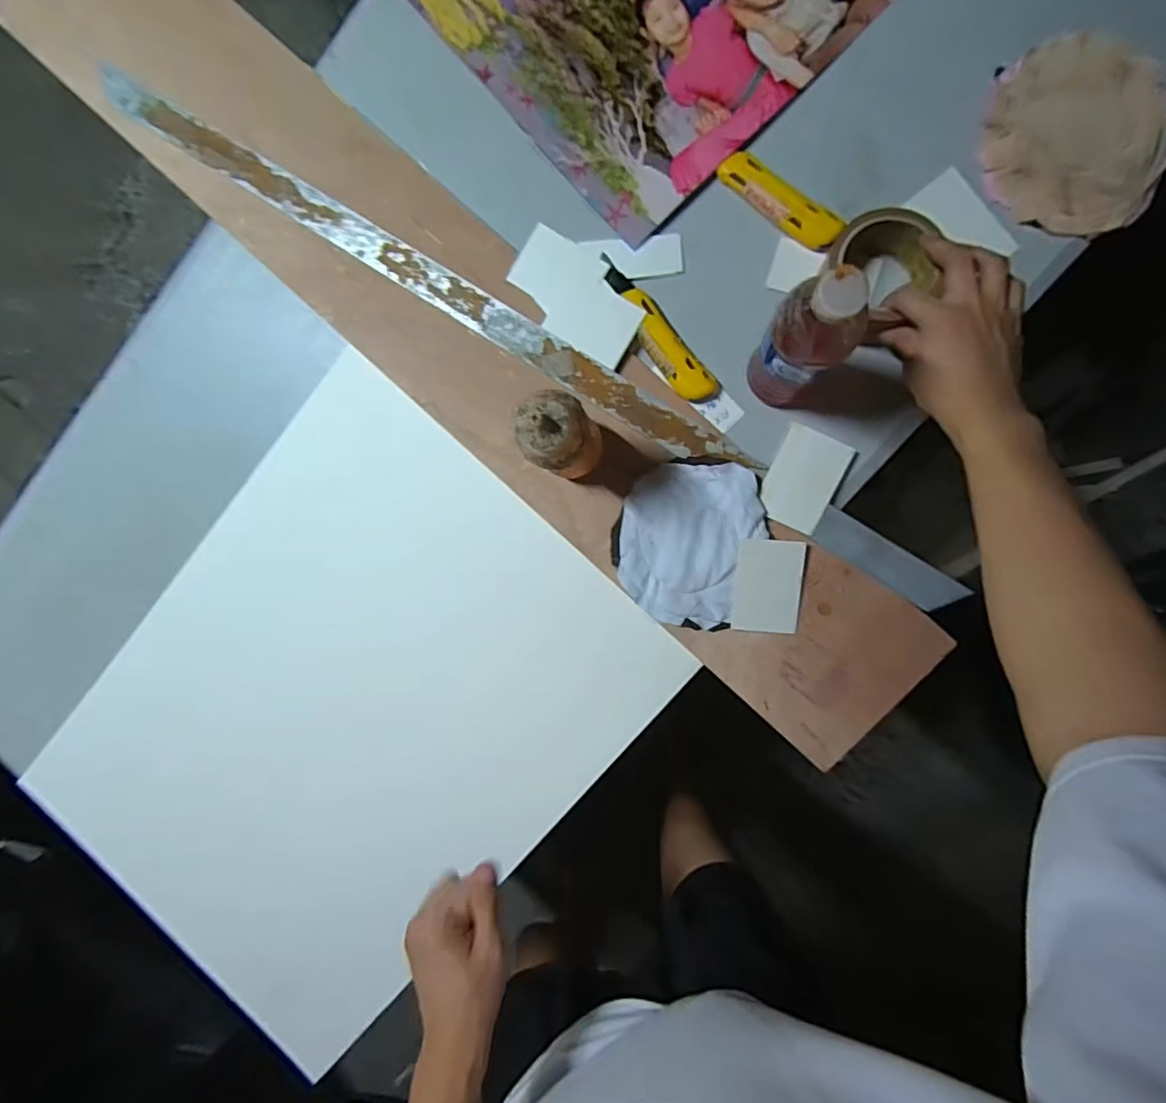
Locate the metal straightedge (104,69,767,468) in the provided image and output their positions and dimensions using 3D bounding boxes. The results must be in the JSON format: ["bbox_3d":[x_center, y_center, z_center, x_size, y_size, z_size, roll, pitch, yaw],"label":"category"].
[{"bbox_3d":[-0.172,-0.285,0.581,0.757,0.006,0.038,33,97,5],"label":"metal straightedge"}]

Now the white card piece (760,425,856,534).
[{"bbox_3d":[0.211,-0.069,0.546,0.065,0.005,0.090,26,96,6],"label":"white card piece"}]

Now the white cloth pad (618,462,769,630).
[{"bbox_3d":[0.104,-0.006,0.558,0.132,0.015,0.153,3,94,8],"label":"white cloth pad"}]

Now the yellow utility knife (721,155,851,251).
[{"bbox_3d":[0.183,-0.327,0.534,0.127,0.015,0.034,40,97,4],"label":"yellow utility knife"}]

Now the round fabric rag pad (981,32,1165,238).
[{"bbox_3d":[0.433,-0.365,0.495,0.154,0.017,0.154,0,93,8],"label":"round fabric rag pad"}]

